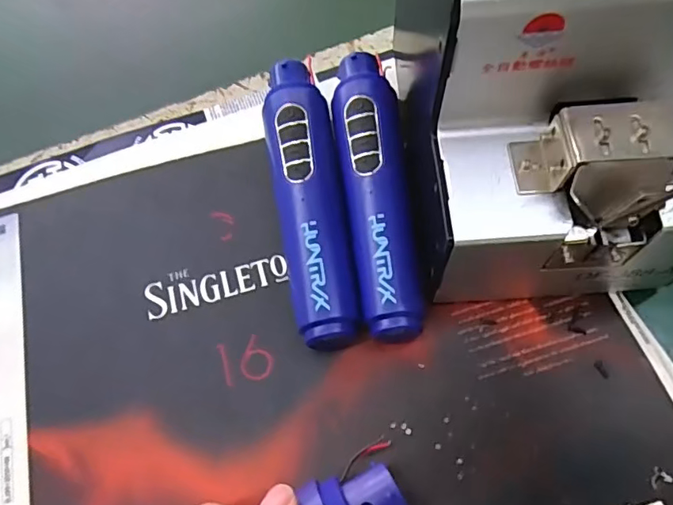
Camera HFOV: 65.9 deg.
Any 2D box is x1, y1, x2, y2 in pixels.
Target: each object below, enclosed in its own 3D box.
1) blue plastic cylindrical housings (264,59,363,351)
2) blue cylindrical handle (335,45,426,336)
[{"bbox_3d":[-0.014,-0.033,0.294,0.036,0.044,0.173,-10,64,-1],"label":"blue plastic cylindrical housings"},{"bbox_3d":[0.021,-0.036,0.293,0.034,0.044,0.172,-6,64,1],"label":"blue cylindrical handle"}]

